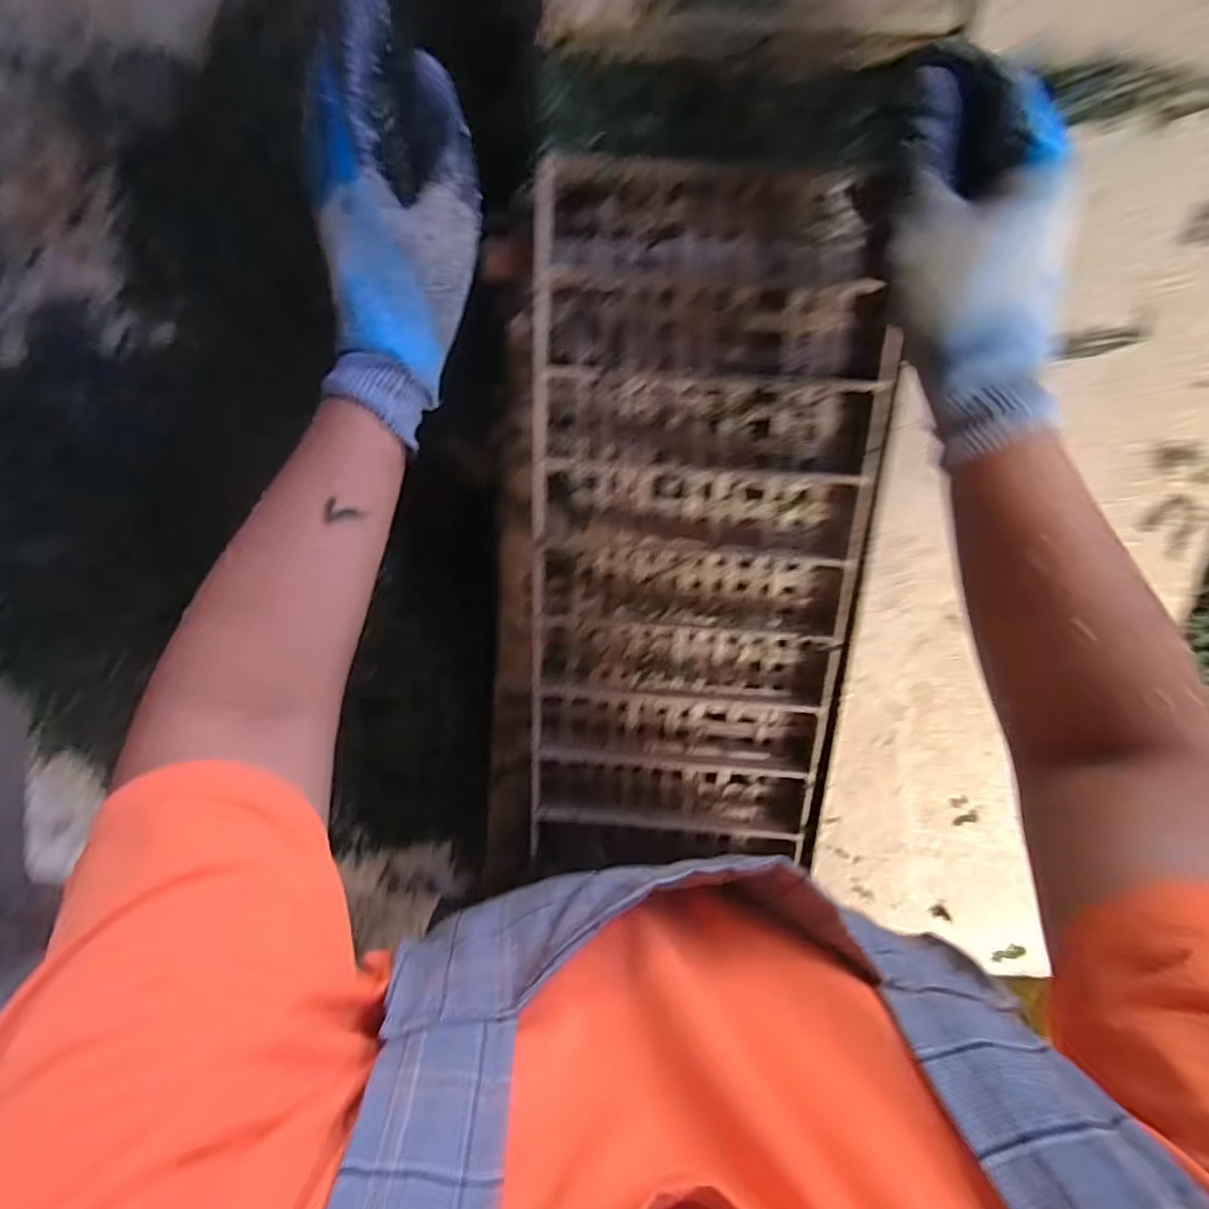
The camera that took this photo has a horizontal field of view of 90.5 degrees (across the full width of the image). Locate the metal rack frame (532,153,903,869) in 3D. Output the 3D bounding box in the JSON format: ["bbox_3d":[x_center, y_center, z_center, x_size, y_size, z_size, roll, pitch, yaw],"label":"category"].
[{"bbox_3d":[0.065,-0.024,0.451,0.229,0.047,0.516,2,109,2],"label":"metal rack frame"}]

